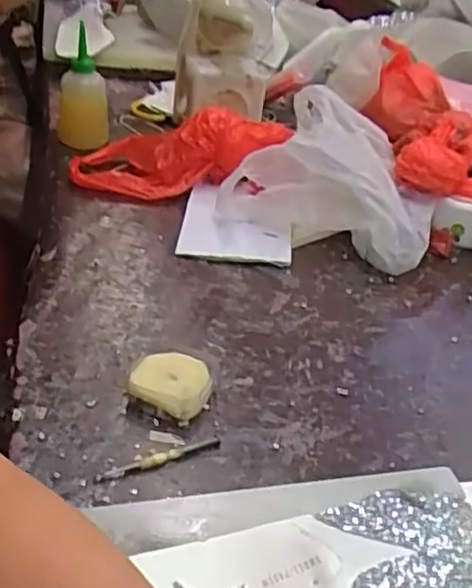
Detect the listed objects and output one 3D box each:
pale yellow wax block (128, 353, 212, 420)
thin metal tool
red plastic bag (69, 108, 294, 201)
[{"bbox_3d":[-0.051,0.075,0.566,0.063,0.028,0.055,13,34,11],"label":"pale yellow wax block"},{"bbox_3d":[-0.056,0.121,0.510,0.094,0.007,0.008,-11,37,-25],"label":"thin metal tool"},{"bbox_3d":[-0.067,-0.186,0.886,0.285,0.087,0.119,-15,35,-2],"label":"red plastic bag"}]

